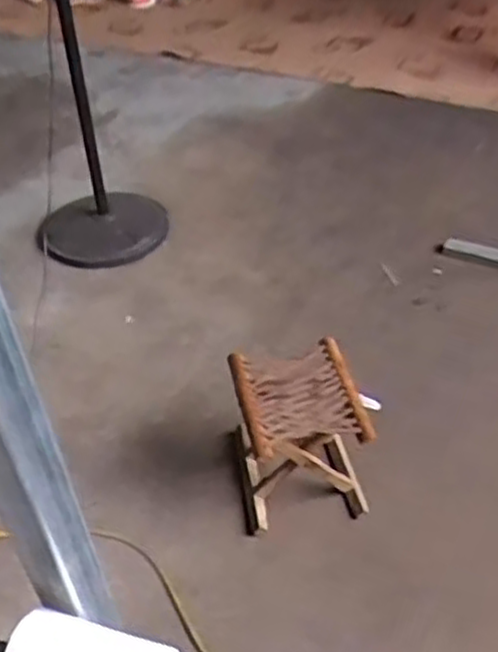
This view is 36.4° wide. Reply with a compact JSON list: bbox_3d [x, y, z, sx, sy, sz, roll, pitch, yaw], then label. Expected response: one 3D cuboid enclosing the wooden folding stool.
[{"bbox_3d":[0.103,0.234,1.696,0.269,0.278,0.292,-8,41,-5],"label":"wooden folding stool"}]

